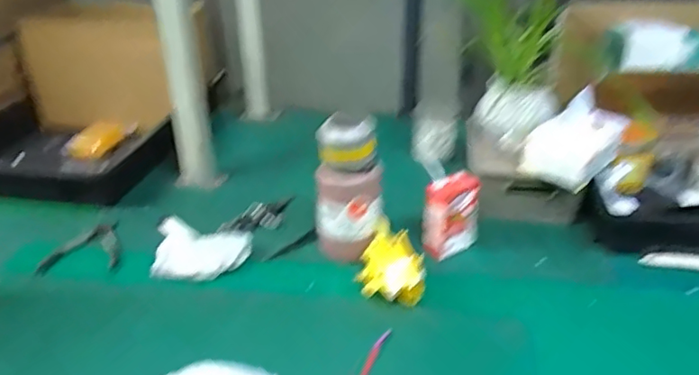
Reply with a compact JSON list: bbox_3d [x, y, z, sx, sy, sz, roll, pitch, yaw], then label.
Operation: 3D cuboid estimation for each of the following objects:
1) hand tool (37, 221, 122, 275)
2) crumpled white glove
[{"bbox_3d":[-0.392,0.089,0.853,0.104,0.010,0.123,-7,28,-11],"label":"hand tool"},{"bbox_3d":[-0.215,0.081,0.850,0.135,0.031,0.154,-5,28,-8],"label":"crumpled white glove"}]

